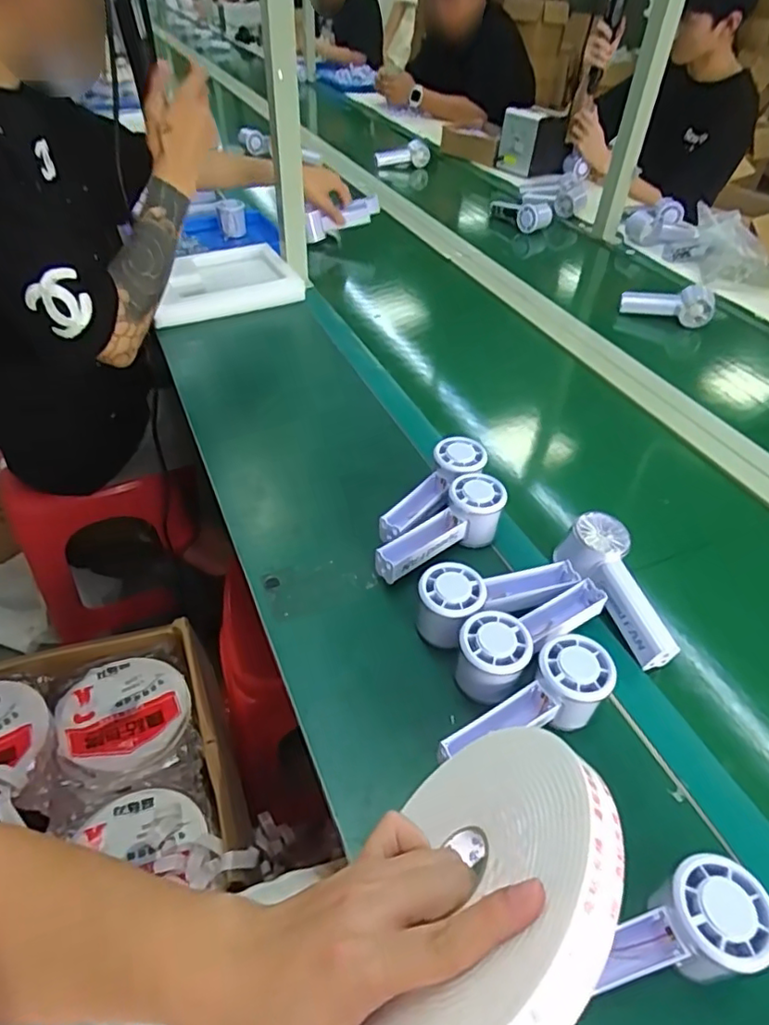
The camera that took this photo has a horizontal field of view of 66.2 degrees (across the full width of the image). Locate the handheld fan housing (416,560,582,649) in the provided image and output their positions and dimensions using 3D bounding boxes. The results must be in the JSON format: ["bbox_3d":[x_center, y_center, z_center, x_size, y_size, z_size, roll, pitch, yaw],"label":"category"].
[{"bbox_3d":[0.102,0.074,0.543,0.158,0.062,0.059,-19,47,-21],"label":"handheld fan housing"}]

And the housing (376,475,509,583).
[{"bbox_3d":[0.062,0.023,0.596,0.150,0.059,0.054,-33,54,-32],"label":"housing"}]

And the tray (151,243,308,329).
[{"bbox_3d":[-0.290,-0.402,1.024,0.255,0.054,0.192,-21,48,-22],"label":"tray"}]

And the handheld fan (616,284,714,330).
[{"bbox_3d":[0.504,-0.377,1.049,0.159,0.062,0.038,10,44,9],"label":"handheld fan"}]

